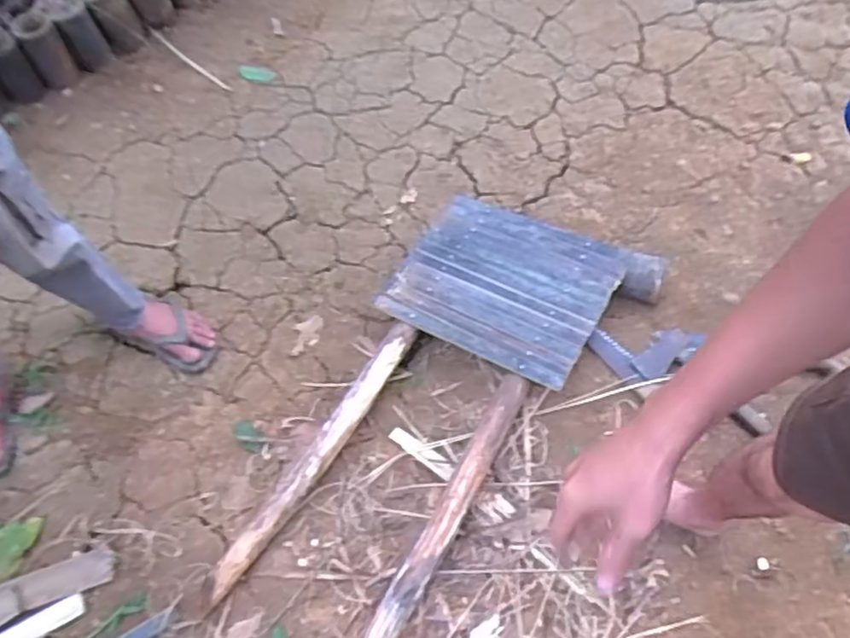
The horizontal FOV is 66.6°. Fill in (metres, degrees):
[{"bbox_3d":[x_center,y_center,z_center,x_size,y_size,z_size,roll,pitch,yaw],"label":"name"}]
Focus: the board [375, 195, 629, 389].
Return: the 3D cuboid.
[{"bbox_3d":[0.159,-0.081,1.327,0.414,0.043,0.359,27,65,17],"label":"board"}]

